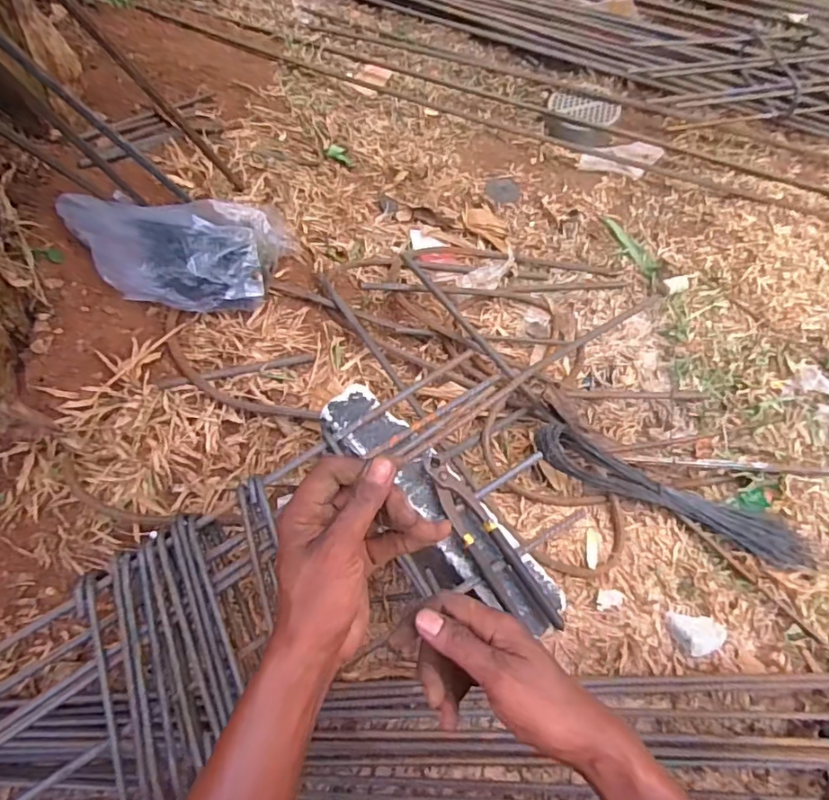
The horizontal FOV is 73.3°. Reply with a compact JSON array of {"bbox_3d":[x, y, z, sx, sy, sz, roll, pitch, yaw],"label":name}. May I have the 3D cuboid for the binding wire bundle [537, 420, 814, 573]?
[{"bbox_3d":[0.399,0.158,0.873,0.475,0.068,0.071,24,63,-2],"label":"binding wire bundle"}]

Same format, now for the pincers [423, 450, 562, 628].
[{"bbox_3d":[0.075,0.152,0.610,0.044,0.033,0.222,-30,65,-16],"label":"pincers"}]

